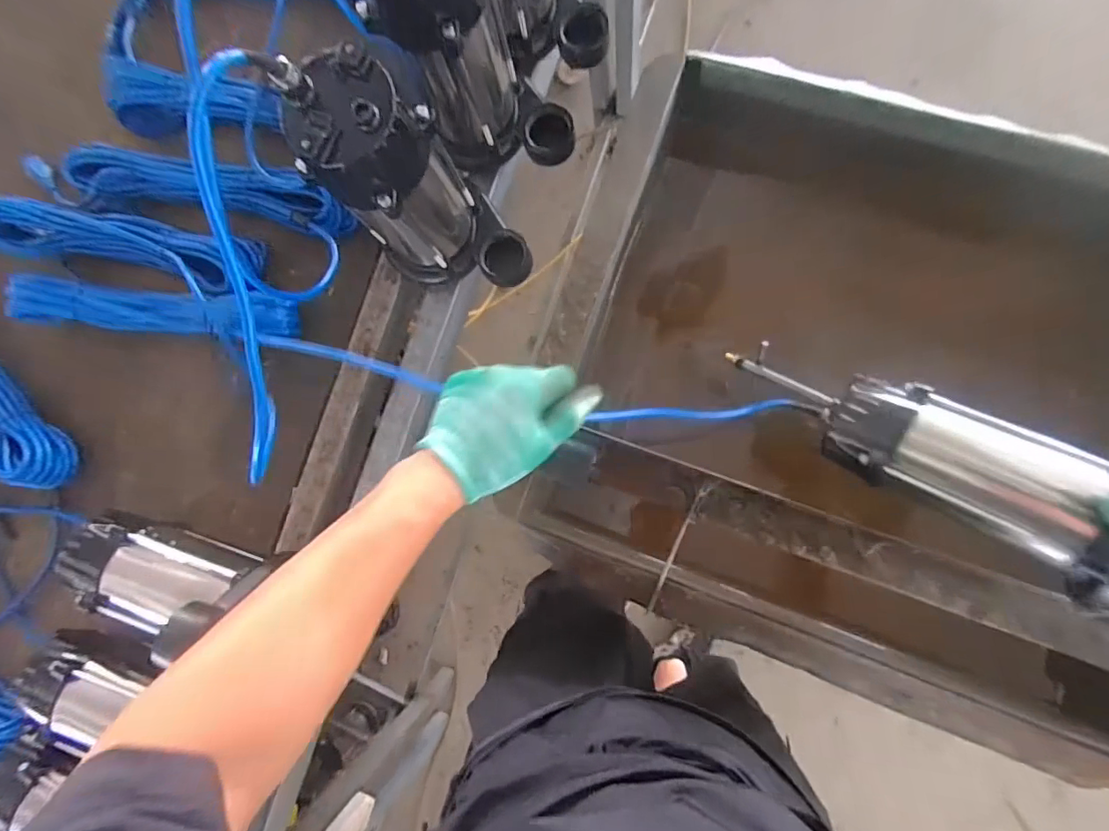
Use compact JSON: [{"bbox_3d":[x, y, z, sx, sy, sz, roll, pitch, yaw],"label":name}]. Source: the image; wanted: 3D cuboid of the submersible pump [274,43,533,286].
[{"bbox_3d":[-0.116,-0.186,0.454,0.114,0.243,0.110,-1,85,8],"label":"submersible pump"}]

